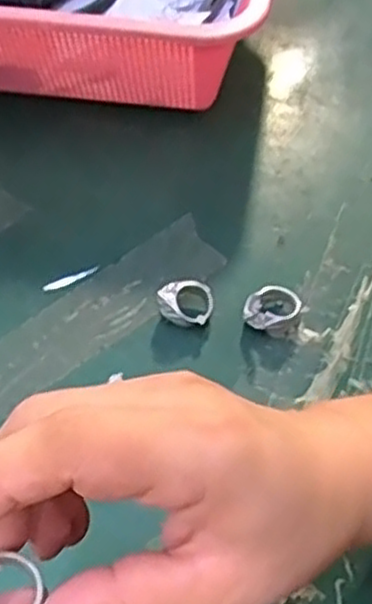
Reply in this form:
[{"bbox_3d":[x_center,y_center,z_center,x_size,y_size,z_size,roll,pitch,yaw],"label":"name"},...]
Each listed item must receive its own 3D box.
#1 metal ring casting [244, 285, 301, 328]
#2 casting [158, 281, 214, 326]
[{"bbox_3d":[0.045,0.004,0.378,0.024,0.014,0.028,31,59,21],"label":"metal ring casting"},{"bbox_3d":[0.000,0.002,0.376,0.029,0.017,0.023,-2,54,-2],"label":"casting"}]

